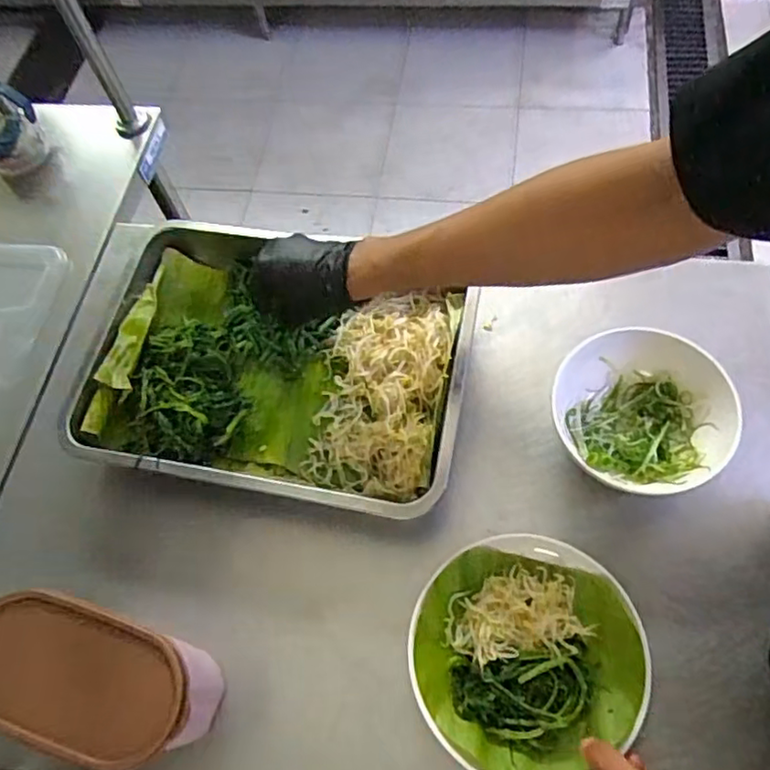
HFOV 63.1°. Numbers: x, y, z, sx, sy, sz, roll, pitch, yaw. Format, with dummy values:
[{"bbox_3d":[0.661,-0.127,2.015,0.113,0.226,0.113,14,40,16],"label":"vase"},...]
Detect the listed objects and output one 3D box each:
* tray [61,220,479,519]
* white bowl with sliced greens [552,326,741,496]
[{"bbox_3d":[-0.117,-0.020,0.659,0.381,0.063,0.284,9,62,7],"label":"tray"},{"bbox_3d":[0.246,0.029,0.612,0.155,0.068,0.157,-2,63,4],"label":"white bowl with sliced greens"}]

